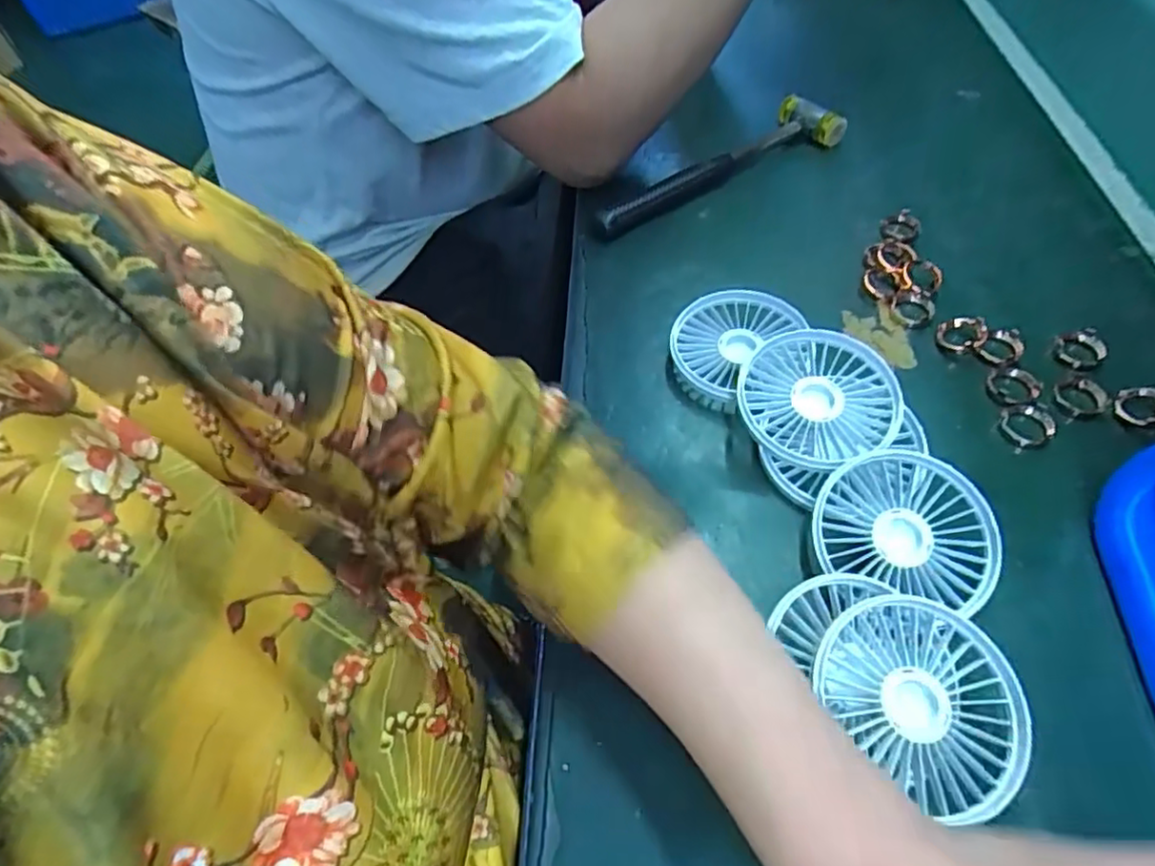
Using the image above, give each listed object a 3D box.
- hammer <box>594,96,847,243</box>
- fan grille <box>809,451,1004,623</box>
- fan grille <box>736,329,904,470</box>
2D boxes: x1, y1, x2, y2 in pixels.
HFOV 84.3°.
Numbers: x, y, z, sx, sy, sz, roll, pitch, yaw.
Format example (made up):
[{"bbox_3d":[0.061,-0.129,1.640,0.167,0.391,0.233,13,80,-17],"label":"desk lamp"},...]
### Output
[{"bbox_3d":[0.115,-0.230,0.546,0.258,0.028,0.054,-27,57,-18],"label":"hammer"},{"bbox_3d":[0.168,0.048,0.329,0.087,0.016,0.073,18,68,12],"label":"fan grille"},{"bbox_3d":[0.139,-0.019,0.368,0.086,0.029,0.087,-1,53,1],"label":"fan grille"}]

